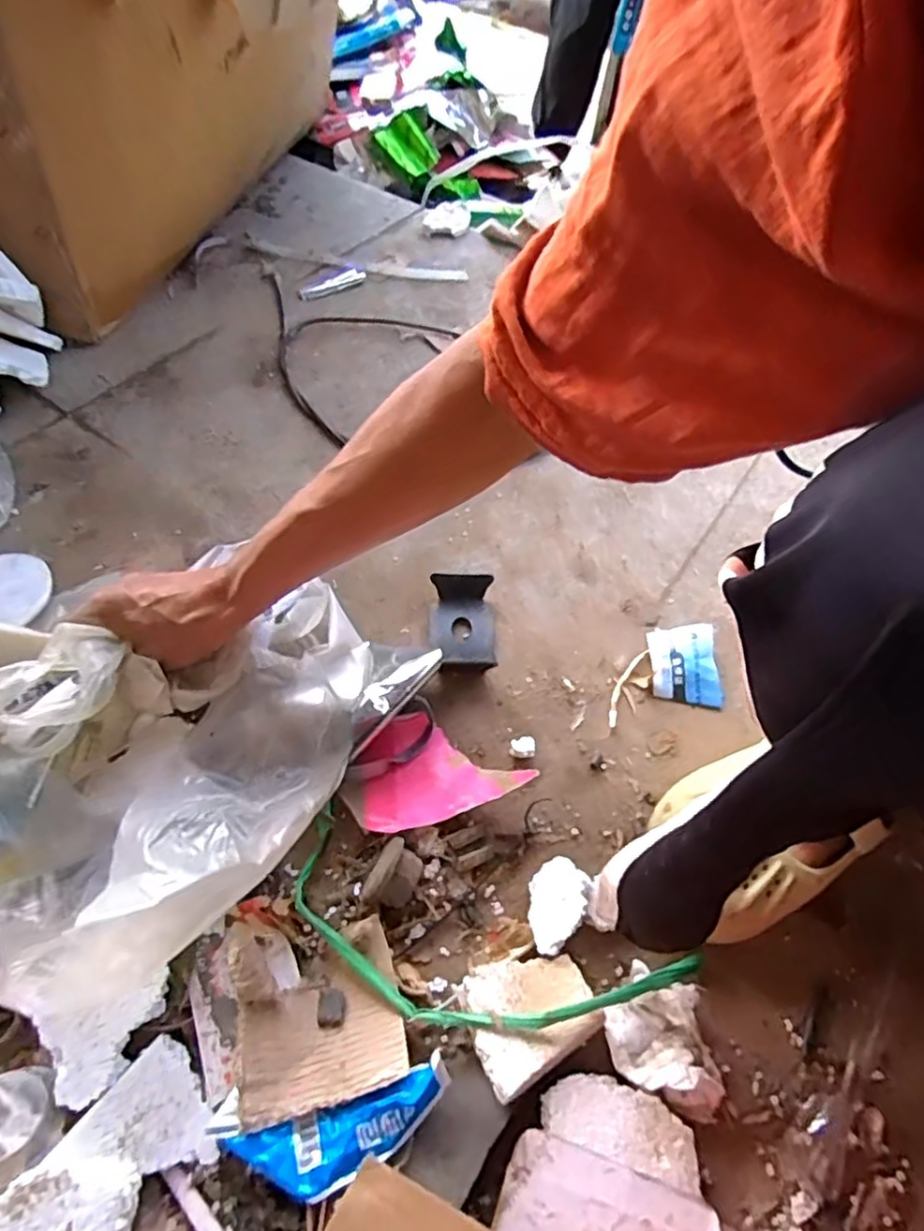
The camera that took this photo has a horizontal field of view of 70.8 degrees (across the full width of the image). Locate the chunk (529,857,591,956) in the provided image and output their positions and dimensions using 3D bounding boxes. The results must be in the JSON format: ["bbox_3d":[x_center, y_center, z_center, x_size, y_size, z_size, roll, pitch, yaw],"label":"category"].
[{"bbox_3d":[0.059,0.186,0.421,0.038,0.026,0.054,40,62,21],"label":"chunk"}]

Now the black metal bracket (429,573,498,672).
[{"bbox_3d":[0.001,0.006,0.544,0.054,0.022,0.087,1,56,-3],"label":"black metal bracket"}]

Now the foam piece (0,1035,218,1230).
[{"bbox_3d":[-0.178,0.289,0.326,0.075,0.031,0.107,40,62,21],"label":"foam piece"}]

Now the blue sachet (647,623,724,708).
[{"bbox_3d":[0.183,0.039,0.537,0.053,0.015,0.067,3,56,-2],"label":"blue sachet"}]

